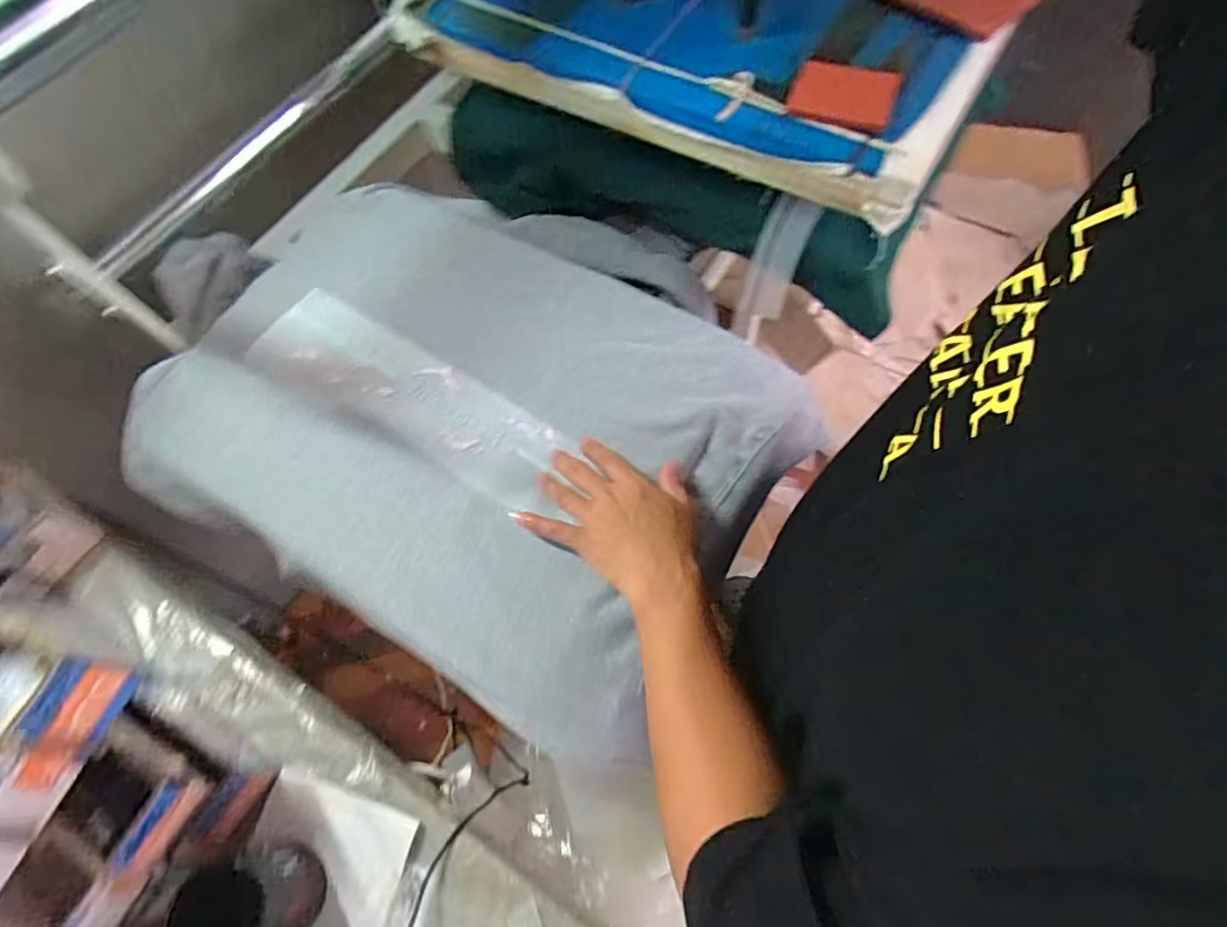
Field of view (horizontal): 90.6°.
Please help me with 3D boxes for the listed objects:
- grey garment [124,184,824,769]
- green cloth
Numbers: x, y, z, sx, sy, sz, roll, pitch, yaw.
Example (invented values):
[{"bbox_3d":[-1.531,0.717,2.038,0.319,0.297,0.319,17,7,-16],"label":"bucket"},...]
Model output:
[{"bbox_3d":[-0.146,-0.085,0.637,0.639,0.080,0.509,26,72,11],"label":"grey garment"},{"bbox_3d":[0.046,-0.310,0.722,0.585,0.139,0.071,22,66,15],"label":"green cloth"}]

